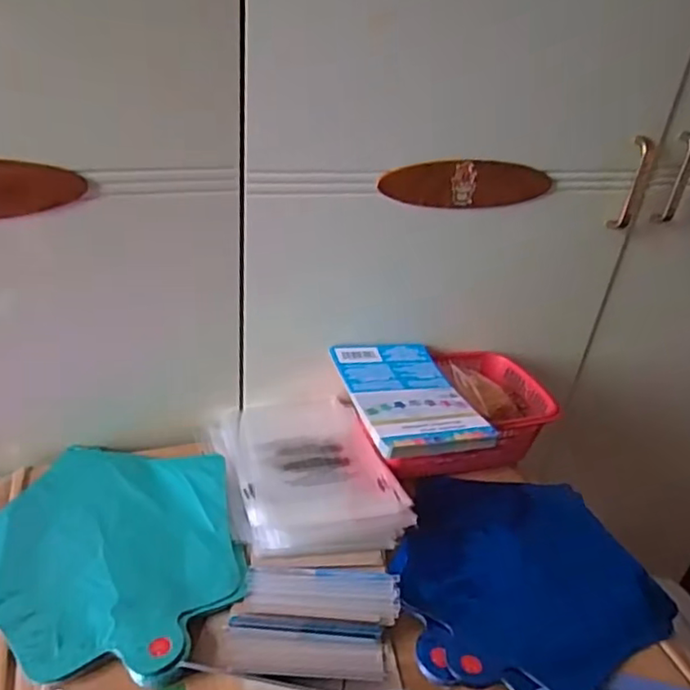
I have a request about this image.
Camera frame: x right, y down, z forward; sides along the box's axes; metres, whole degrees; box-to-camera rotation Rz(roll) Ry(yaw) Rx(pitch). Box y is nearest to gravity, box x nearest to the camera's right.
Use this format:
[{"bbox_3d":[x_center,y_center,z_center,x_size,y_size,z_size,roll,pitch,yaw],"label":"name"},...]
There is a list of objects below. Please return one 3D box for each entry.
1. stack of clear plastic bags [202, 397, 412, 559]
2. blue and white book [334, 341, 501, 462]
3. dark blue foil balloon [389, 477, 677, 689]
[{"bbox_3d":[-0.042,0.123,0.636,0.165,0.034,0.228,-5,35,-19],"label":"stack of clear plastic bags"},{"bbox_3d":[0.062,0.046,0.624,0.115,0.021,0.184,-4,35,-16],"label":"blue and white book"},{"bbox_3d":[0.162,0.201,0.538,0.223,0.024,0.208,8,33,1],"label":"dark blue foil balloon"}]

